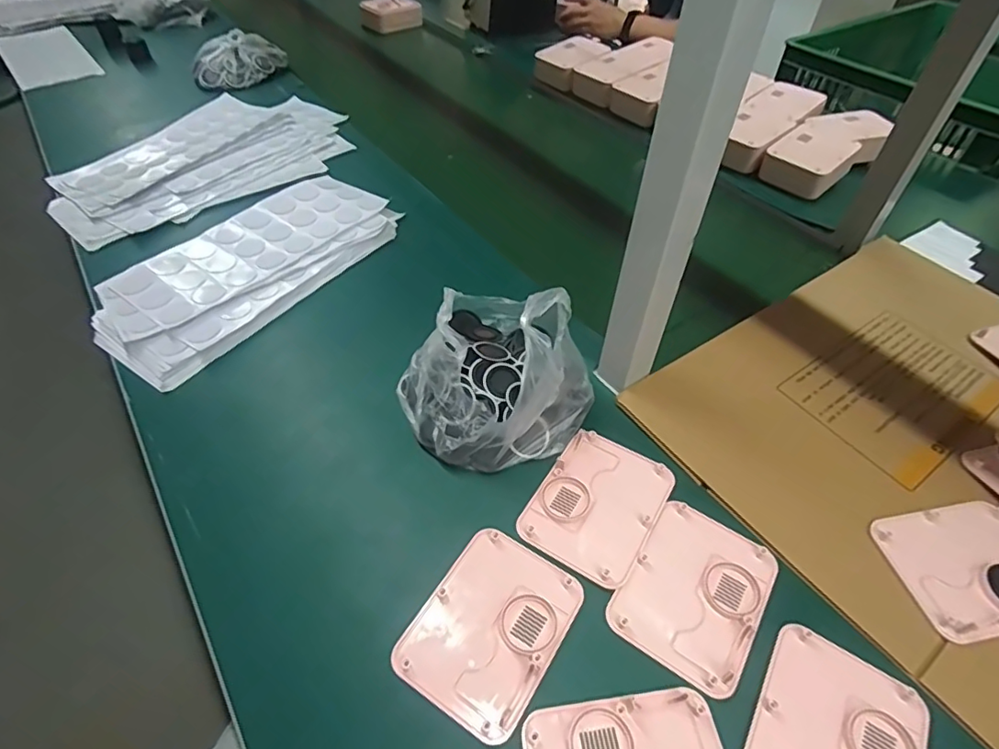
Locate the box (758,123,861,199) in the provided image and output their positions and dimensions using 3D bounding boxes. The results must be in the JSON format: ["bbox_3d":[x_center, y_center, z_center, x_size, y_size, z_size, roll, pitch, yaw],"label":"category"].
[{"bbox_3d":[0.477,-0.326,0.830,0.131,0.049,0.105,-36,58,-28],"label":"box"}]

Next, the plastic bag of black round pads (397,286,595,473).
[{"bbox_3d":[-0.017,-0.022,0.505,0.160,0.108,0.196,-29,55,-23],"label":"plastic bag of black round pads"}]

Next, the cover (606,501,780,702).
[{"bbox_3d":[0.150,0.163,0.416,0.094,0.004,0.123,29,55,23],"label":"cover"}]

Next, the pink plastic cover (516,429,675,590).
[{"bbox_3d":[0.083,0.108,0.463,0.096,0.004,0.123,27,54,21],"label":"pink plastic cover"}]

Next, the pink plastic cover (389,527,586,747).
[{"bbox_3d":[-0.006,0.181,0.396,0.097,0.004,0.124,27,54,21],"label":"pink plastic cover"}]

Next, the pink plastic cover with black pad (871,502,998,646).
[{"bbox_3d":[0.370,0.149,0.427,0.118,0.011,0.097,-8,49,-7],"label":"pink plastic cover with black pad"}]

